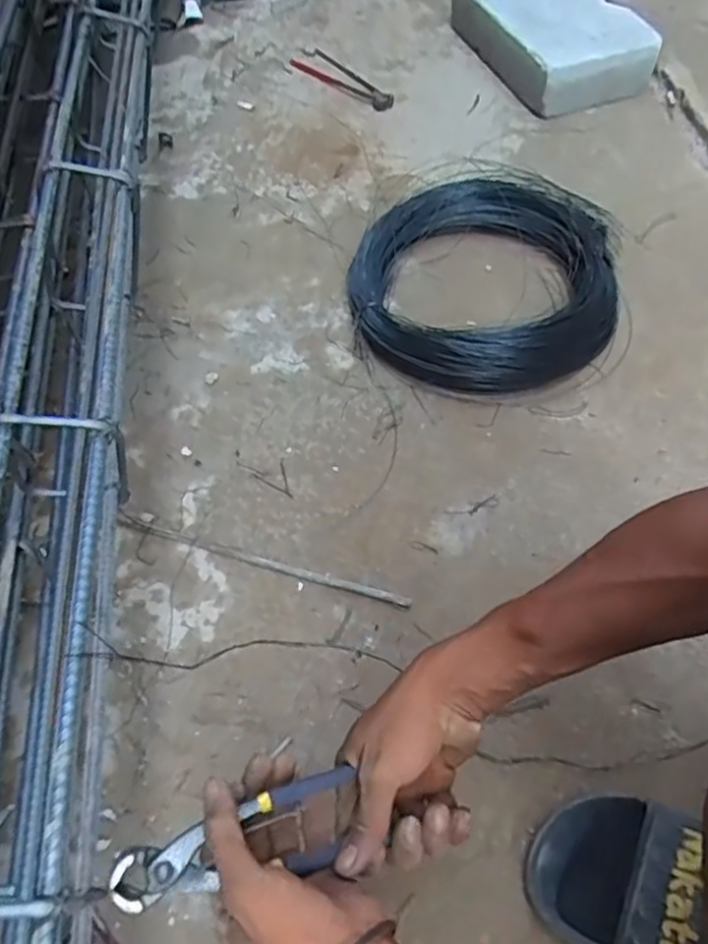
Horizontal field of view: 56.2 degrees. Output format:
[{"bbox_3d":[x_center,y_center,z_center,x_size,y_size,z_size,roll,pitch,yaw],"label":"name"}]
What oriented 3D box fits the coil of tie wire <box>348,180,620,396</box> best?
[{"bbox_3d":[0.151,-0.224,0.778,0.299,0.069,0.299,-1,58,1],"label":"coil of tie wire"}]

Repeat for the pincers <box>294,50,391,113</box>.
[{"bbox_3d":[-0.007,-0.639,1.079,0.209,0.013,0.069,39,67,22],"label":"pincers"}]

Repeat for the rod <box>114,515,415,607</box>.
[{"bbox_3d":[-0.090,0.083,0.625,0.292,0.006,0.011,14,60,10],"label":"rod"}]

